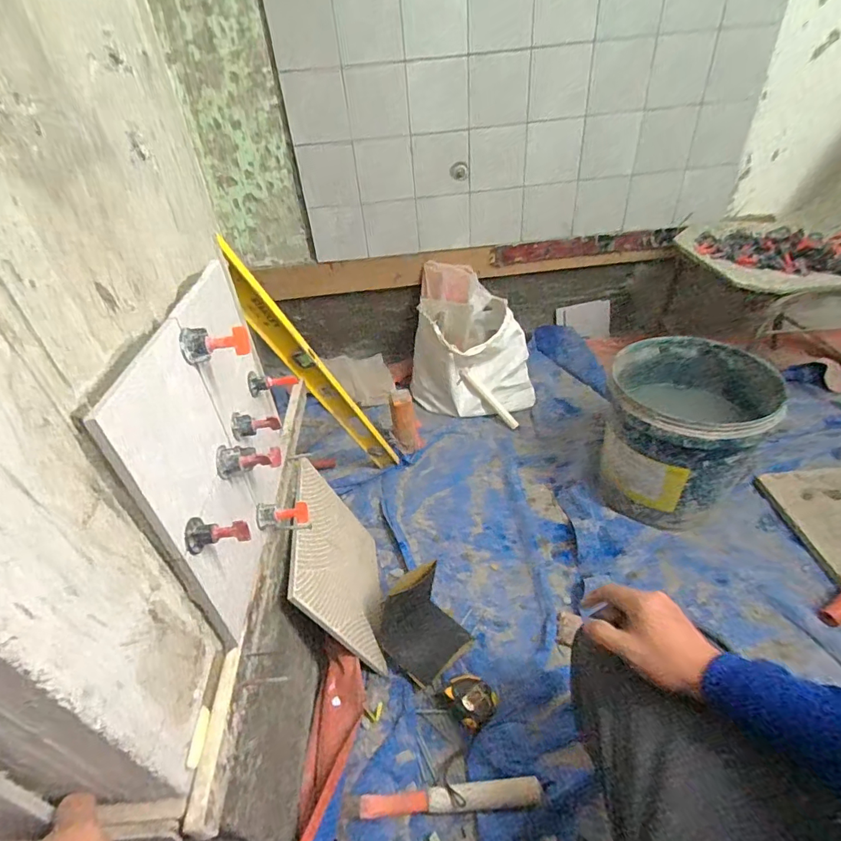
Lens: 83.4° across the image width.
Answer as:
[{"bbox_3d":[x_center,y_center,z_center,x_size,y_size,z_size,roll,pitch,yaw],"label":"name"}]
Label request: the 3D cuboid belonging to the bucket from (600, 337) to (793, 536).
[{"bbox_3d":[0.541,0.022,1.006,0.287,0.277,0.316,24,47,32],"label":"bucket"}]

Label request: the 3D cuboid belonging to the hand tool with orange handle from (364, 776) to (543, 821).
[{"bbox_3d":[0.042,0.533,0.666,0.253,0.032,0.030,-5,38,0],"label":"hand tool with orange handle"}]

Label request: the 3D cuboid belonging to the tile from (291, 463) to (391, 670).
[{"bbox_3d":[-0.139,0.253,0.842,0.011,0.288,0.293,-22,39,8],"label":"tile"}]

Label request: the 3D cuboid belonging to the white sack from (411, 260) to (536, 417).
[{"bbox_3d":[0.150,-0.229,1.374,0.349,0.339,0.304,0,38,6],"label":"white sack"}]

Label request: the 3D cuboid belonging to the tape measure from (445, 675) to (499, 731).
[{"bbox_3d":[0.087,0.451,0.761,0.068,0.053,0.066,-24,42,-22],"label":"tape measure"}]

